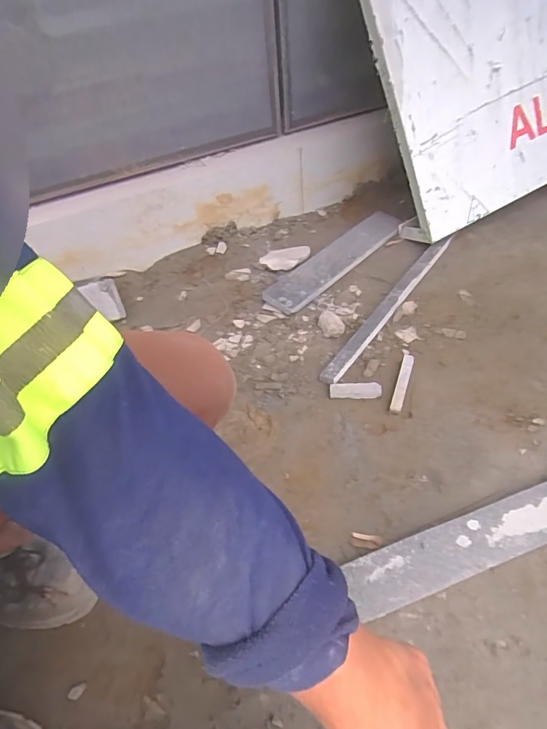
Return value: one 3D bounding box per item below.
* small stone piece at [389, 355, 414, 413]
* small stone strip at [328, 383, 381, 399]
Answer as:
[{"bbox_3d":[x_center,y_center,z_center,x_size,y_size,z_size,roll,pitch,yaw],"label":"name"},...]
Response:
[{"bbox_3d":[0.239,0.033,0.805,0.021,0.023,0.131,16,53,16],"label":"small stone piece"},{"bbox_3d":[0.151,0.048,0.802,0.093,0.007,0.030,-1,70,3],"label":"small stone strip"}]

